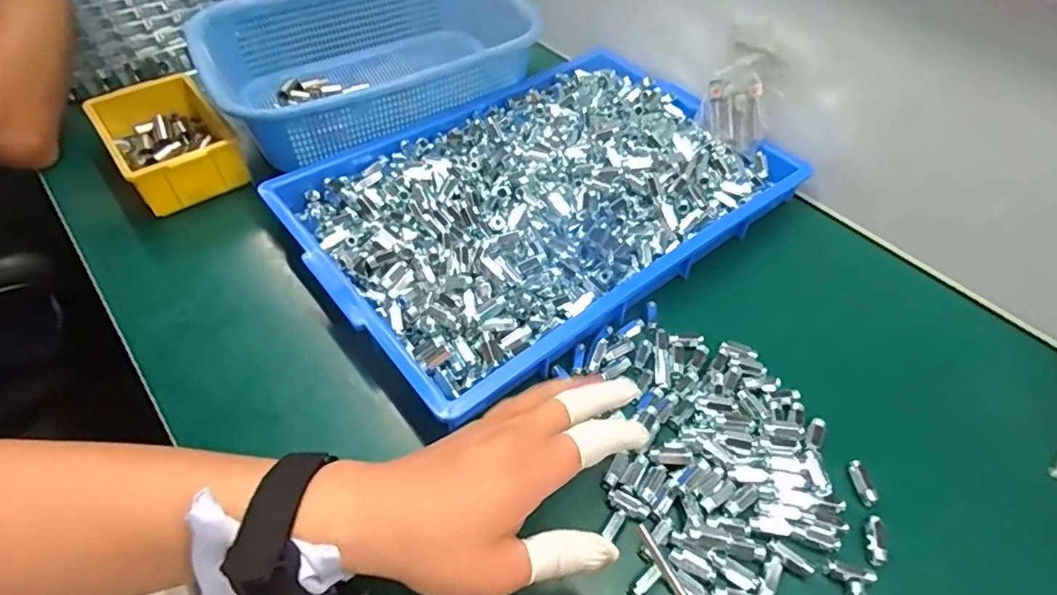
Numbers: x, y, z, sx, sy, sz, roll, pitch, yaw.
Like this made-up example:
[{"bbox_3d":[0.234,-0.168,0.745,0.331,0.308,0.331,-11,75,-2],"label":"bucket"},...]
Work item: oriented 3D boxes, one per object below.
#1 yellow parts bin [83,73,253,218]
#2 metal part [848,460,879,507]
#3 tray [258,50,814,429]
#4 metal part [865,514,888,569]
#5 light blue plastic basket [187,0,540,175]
[{"bbox_3d":[-0.347,-0.151,0.551,0.101,0.055,0.147,-31,58,-23],"label":"yellow parts bin"},{"bbox_3d":[0.222,0.123,0.377,0.008,0.009,0.029,-1,49,-3],"label":"metal part"},{"bbox_3d":[0.014,-0.093,0.518,0.409,0.058,0.282,-33,59,-24],"label":"tray"},{"bbox_3d":[0.217,0.151,0.355,0.010,0.011,0.031,12,52,8],"label":"metal part"},{"bbox_3d":[-0.171,-0.260,0.620,0.330,0.093,0.247,-26,56,-20],"label":"light blue plastic basket"}]

